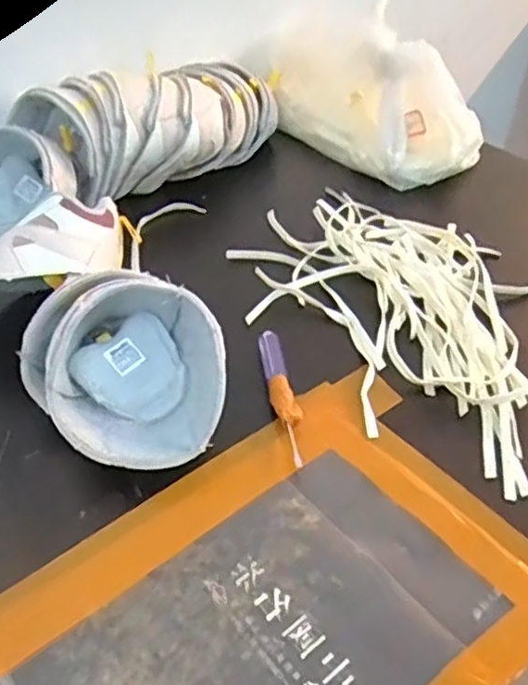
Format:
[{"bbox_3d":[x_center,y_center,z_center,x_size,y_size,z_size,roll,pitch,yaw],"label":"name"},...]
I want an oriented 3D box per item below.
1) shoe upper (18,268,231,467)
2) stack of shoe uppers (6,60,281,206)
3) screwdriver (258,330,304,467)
[{"bbox_3d":[-0.089,0.015,0.440,0.120,0.079,0.134,-16,44,-18],"label":"shoe upper"},{"bbox_3d":[-0.092,-0.220,0.678,0.271,0.094,0.107,-25,47,-26],"label":"stack of shoe uppers"},{"bbox_3d":[0.013,0.035,0.472,0.017,0.010,0.116,-8,42,-10],"label":"screwdriver"}]

